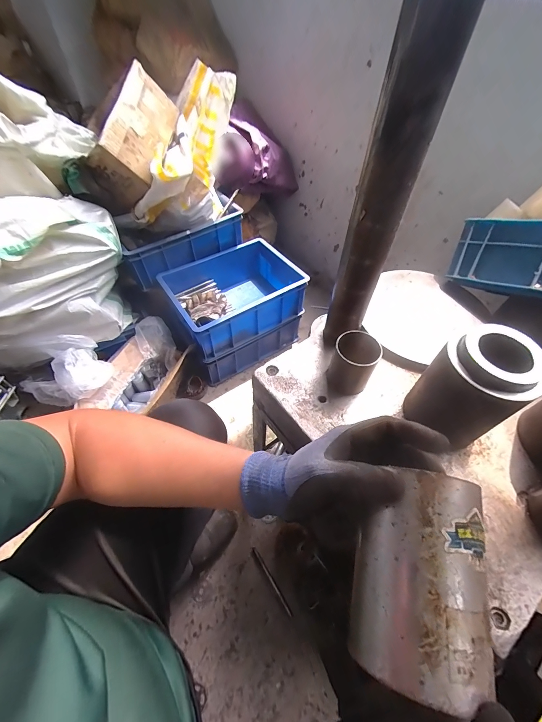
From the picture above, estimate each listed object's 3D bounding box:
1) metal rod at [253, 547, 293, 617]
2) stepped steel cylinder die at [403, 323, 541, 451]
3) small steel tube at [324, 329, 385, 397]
[{"bbox_3d":[0.002,0.526,0.717,0.011,0.012,0.157,-29,59,-21],"label":"metal rod"},{"bbox_3d":[0.258,0.048,0.406,0.101,0.173,0.101,-18,56,-14],"label":"stepped steel cylinder die"},{"bbox_3d":[0.133,0.007,0.490,0.066,0.086,0.078,23,56,15],"label":"small steel tube"}]

